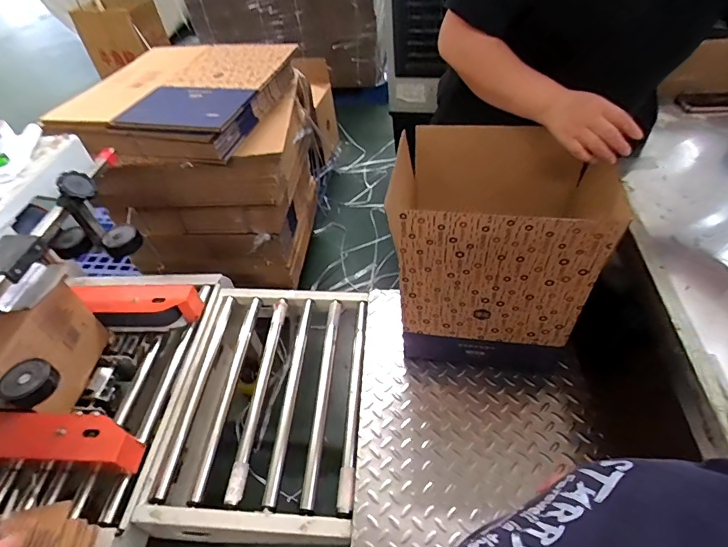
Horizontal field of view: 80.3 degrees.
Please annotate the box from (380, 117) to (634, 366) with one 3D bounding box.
[{"bbox_3d":[0.234,-0.023,0.825,0.343,0.455,0.210,9,46,15],"label":"box"}]

